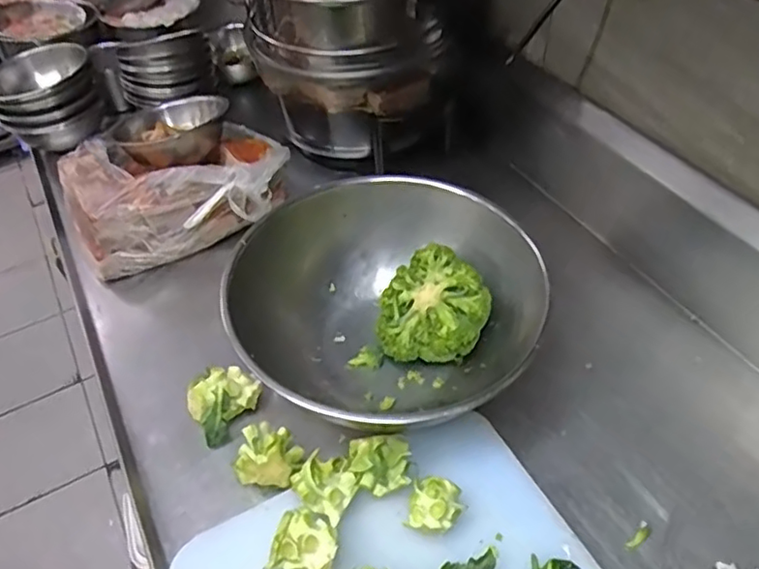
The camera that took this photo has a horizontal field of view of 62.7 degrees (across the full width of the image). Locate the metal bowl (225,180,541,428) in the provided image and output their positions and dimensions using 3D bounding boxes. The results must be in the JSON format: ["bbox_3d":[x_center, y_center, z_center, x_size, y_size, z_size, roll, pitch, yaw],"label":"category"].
[{"bbox_3d":[0.021,0.012,0.716,0.312,0.121,0.279,25,53,24],"label":"metal bowl"}]

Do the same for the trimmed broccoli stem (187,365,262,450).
[{"bbox_3d":[-0.169,0.130,0.690,0.076,0.061,0.055,-30,52,-23],"label":"trimmed broccoli stem"}]

